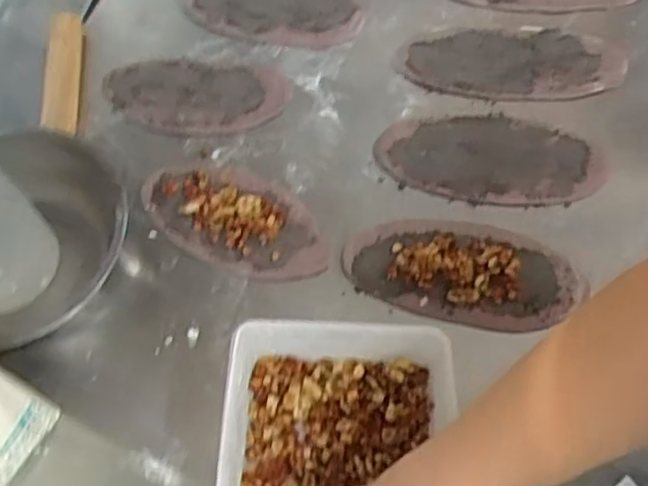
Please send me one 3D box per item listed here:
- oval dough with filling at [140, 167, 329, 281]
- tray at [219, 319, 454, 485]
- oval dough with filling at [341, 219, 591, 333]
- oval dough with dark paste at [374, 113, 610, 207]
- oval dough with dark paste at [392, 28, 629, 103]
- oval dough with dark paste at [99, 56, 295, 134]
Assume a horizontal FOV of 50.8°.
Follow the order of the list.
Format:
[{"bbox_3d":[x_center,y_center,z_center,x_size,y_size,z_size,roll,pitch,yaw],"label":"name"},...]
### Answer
[{"bbox_3d":[-0.074,-0.022,0.576,0.165,0.017,0.092,24,66,13],"label":"oval dough with filling"},{"bbox_3d":[0.008,0.164,0.435,0.142,0.073,0.214,1,63,2],"label":"tray"},{"bbox_3d":[0.111,0.020,0.546,0.186,0.013,0.088,8,64,5],"label":"oval dough with filling"},{"bbox_3d":[0.145,-0.075,0.596,0.190,0.007,0.091,1,63,2],"label":"oval dough with dark paste"},{"bbox_3d":[0.177,-0.170,0.645,0.211,0.008,0.087,0,63,1],"label":"oval dough with dark paste"},{"bbox_3d":[-0.121,-0.139,0.639,0.170,0.012,0.083,3,63,3],"label":"oval dough with dark paste"}]

